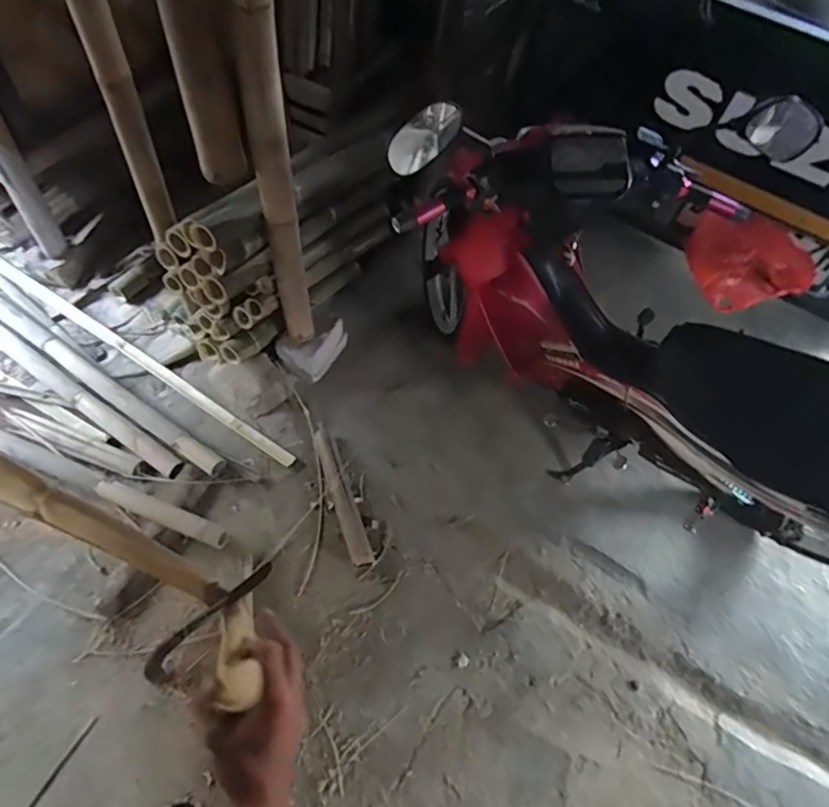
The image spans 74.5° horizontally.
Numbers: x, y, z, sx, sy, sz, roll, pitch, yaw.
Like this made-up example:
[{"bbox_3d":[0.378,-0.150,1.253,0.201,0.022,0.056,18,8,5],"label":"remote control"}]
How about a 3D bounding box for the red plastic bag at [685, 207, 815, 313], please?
[{"bbox_3d":[0.950,-0.411,1.548,0.314,0.208,0.195,-2,57,-11],"label":"red plastic bag"}]

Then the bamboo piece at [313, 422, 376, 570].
[{"bbox_3d":[-0.219,0.265,1.586,0.064,0.050,0.436,-16,61,-19],"label":"bamboo piece"}]

